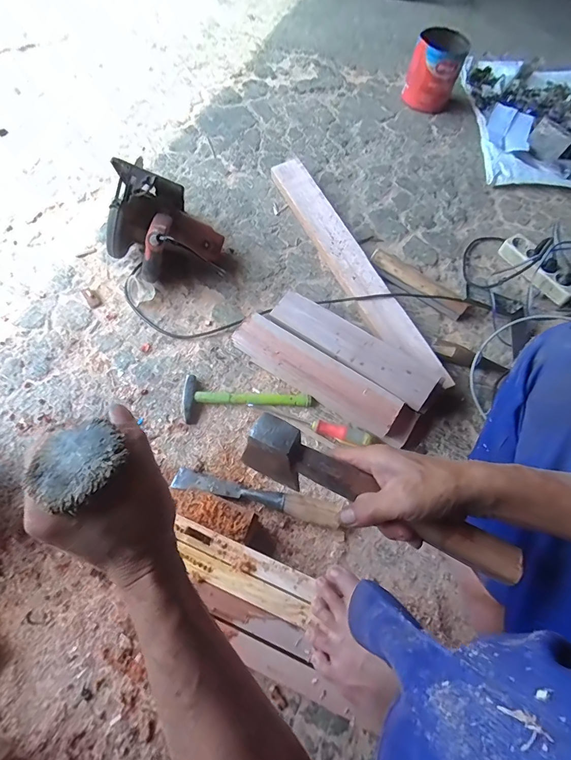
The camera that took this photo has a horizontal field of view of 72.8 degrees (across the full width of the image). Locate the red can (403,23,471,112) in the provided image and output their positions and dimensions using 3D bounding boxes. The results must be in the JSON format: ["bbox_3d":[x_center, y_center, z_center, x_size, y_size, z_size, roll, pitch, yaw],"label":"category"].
[{"bbox_3d":[0.450,-0.941,1.170,0.145,0.173,0.164,18,65,5],"label":"red can"}]

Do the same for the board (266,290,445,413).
[{"bbox_3d":[0.128,-0.064,0.722,0.337,0.029,0.076,32,67,11],"label":"board"}]

